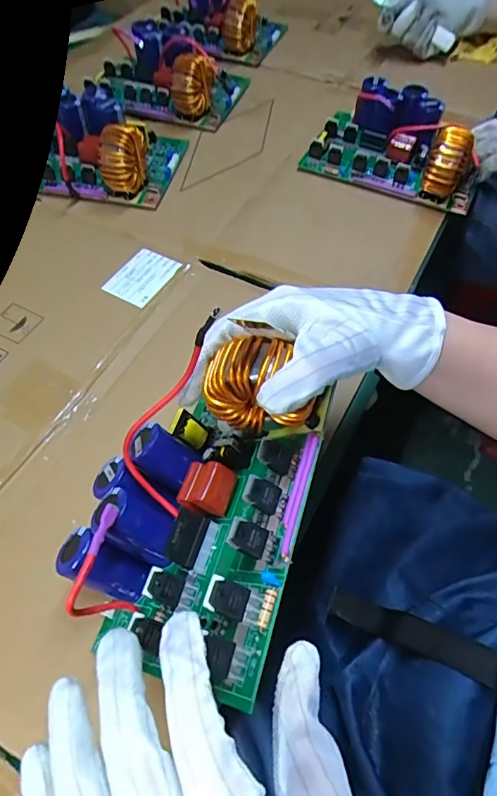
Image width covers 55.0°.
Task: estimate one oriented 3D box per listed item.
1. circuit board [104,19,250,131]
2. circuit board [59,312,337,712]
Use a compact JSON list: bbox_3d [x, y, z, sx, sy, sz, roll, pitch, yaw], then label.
[{"bbox_3d":[-0.099,-0.432,0.629,0.174,0.064,0.127,16,60,9],"label":"circuit board"},{"bbox_3d":[-0.036,0.055,0.280,0.135,0.067,0.183,-13,51,43],"label":"circuit board"}]

